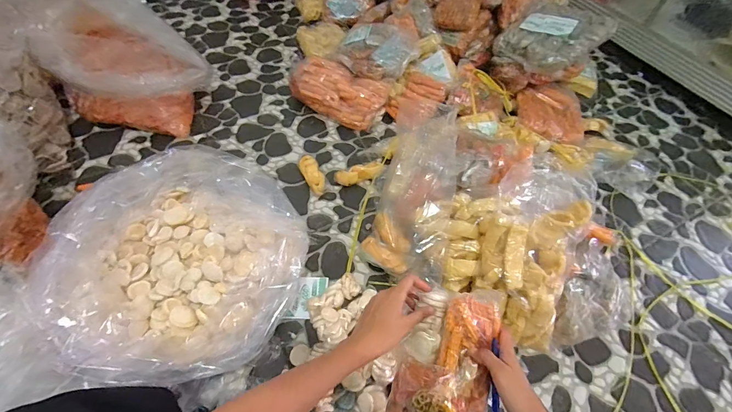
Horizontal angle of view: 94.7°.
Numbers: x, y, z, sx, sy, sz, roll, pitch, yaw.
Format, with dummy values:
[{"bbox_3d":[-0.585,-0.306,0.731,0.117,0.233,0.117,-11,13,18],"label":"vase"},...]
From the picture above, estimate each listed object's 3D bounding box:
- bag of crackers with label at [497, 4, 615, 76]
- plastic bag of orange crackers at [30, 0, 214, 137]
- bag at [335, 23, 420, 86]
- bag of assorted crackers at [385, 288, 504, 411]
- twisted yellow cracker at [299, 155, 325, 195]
[{"bbox_3d":[0.564,-0.499,1.019,0.263,0.114,0.218,-25,61,-20],"label":"bag of crackers with label"},{"bbox_3d":[-0.643,-0.391,0.951,0.381,0.264,0.289,4,55,-2],"label":"plastic bag of orange crackers"},{"bbox_3d":[0.027,-0.481,1.045,0.242,0.096,0.174,37,60,19],"label":"bag"},{"bbox_3d":[0.102,0.220,0.437,0.130,0.061,0.215,9,77,1],"label":"bag of assorted crackers"},{"bbox_3d":[-0.142,-0.085,0.899,0.047,0.029,0.114,-25,63,-16],"label":"twisted yellow cracker"}]

